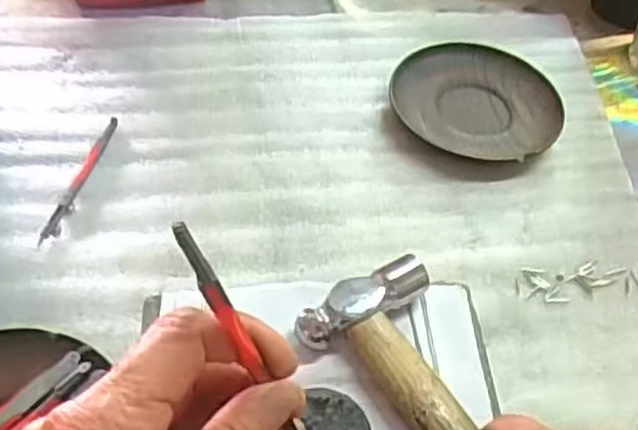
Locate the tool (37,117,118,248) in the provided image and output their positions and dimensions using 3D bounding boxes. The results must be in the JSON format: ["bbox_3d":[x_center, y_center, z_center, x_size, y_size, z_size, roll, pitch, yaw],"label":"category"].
[{"bbox_3d":[-0.139,-0.023,0.445,0.009,0.004,0.106,11,46,3],"label":"tool"}]

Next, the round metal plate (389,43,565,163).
[{"bbox_3d":[0.107,-0.079,0.517,0.112,0.015,0.112,3,46,-4],"label":"round metal plate"}]

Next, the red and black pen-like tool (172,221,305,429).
[{"bbox_3d":[-0.021,0.041,0.233,0.005,0.115,0.007,-7,44,15],"label":"red and black pen-like tool"}]

